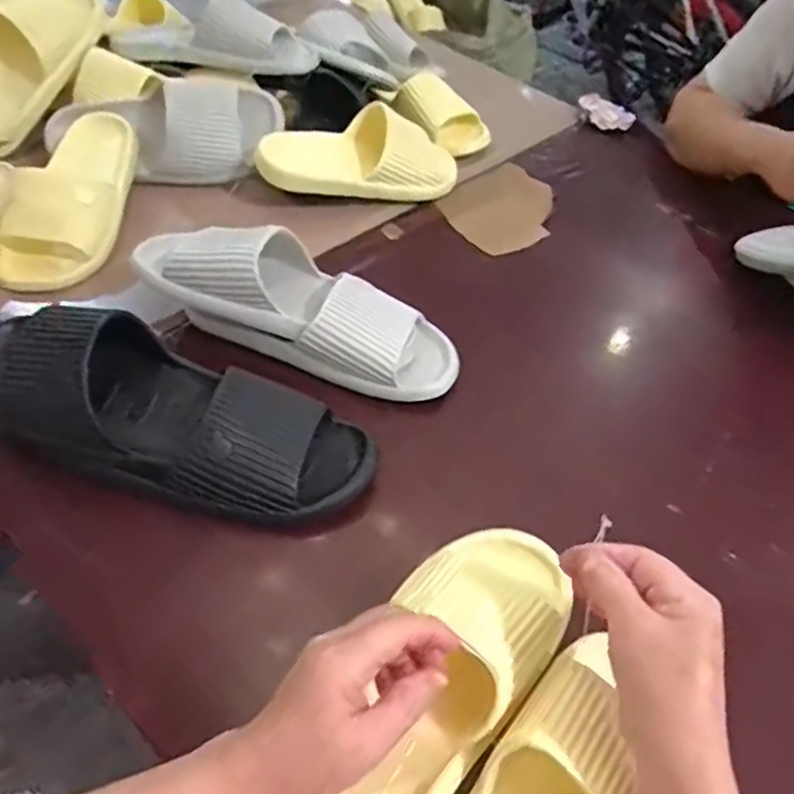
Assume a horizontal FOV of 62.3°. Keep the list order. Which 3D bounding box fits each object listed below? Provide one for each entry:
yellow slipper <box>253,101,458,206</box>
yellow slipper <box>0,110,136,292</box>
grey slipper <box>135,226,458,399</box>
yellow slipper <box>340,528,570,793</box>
[{"bbox_3d":[-0.043,-0.293,0.817,0.252,0.087,0.101,-2,49,-9],"label":"yellow slipper"},{"bbox_3d":[-0.352,-0.218,0.716,0.106,0.047,0.243,10,63,3],"label":"yellow slipper"},{"bbox_3d":[-0.090,-0.088,0.627,0.313,0.097,0.104,23,49,-3],"label":"grey slipper"},{"bbox_3d":[0.018,0.181,0.402,0.103,0.058,0.254,30,62,19],"label":"yellow slipper"}]

